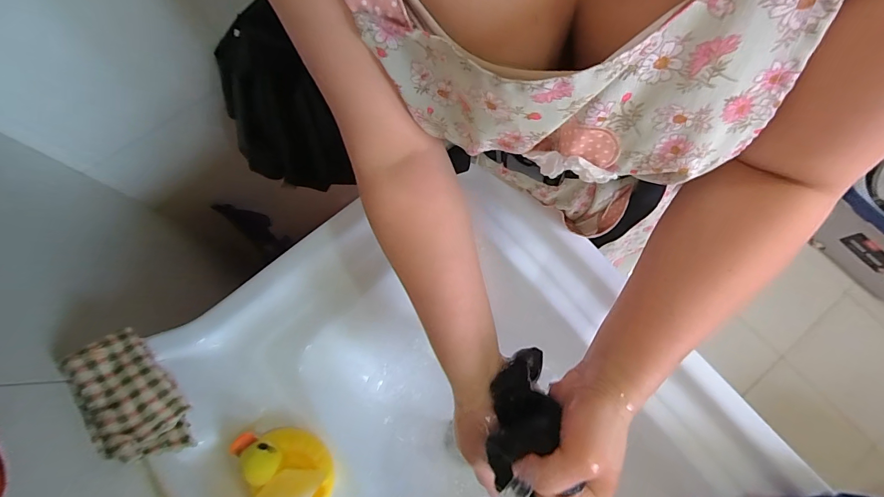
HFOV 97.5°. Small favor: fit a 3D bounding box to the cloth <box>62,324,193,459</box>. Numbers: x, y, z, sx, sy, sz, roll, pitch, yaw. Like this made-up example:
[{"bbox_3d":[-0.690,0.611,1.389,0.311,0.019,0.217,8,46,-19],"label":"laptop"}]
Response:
[{"bbox_3d":[-0.289,0.140,0.360,0.066,0.021,0.128,-32,82,-35],"label":"cloth"}]

